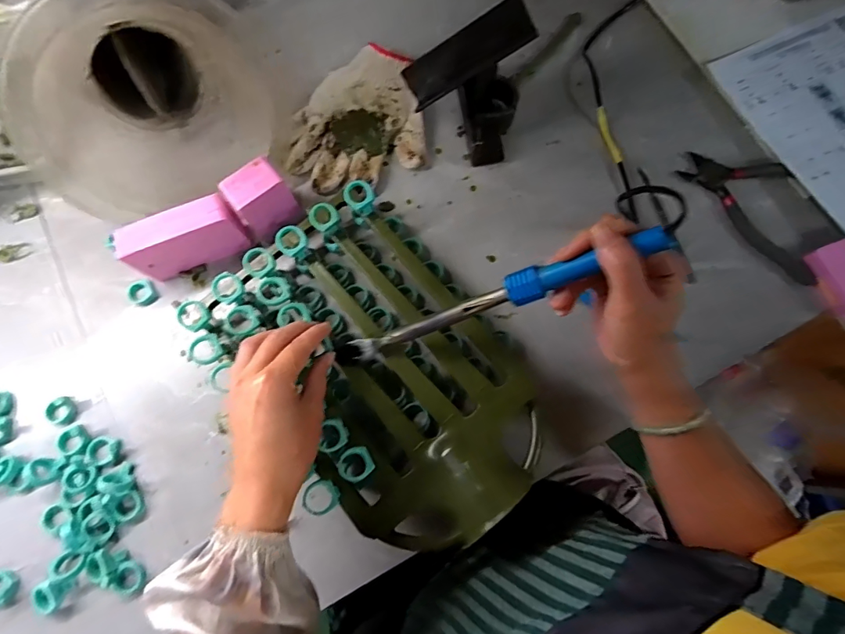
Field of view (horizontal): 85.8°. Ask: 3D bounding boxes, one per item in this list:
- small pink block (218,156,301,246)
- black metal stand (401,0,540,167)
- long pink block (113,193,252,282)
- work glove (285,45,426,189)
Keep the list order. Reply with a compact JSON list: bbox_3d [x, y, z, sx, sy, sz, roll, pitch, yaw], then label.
[{"bbox_3d":[-0.164,-0.120,0.464,0.058,0.059,0.046,-39,77,-9],"label":"small pink block"},{"bbox_3d":[0.053,-0.230,0.470,0.118,0.120,0.092,-18,75,-4],"label":"black metal stand"},{"bbox_3d":[-0.237,-0.078,0.457,0.109,0.075,0.031,-25,75,-6],"label":"long pink block"},{"bbox_3d":[-0.074,-0.226,0.524,0.148,0.028,0.165,-3,74,0],"label":"work glove"}]

